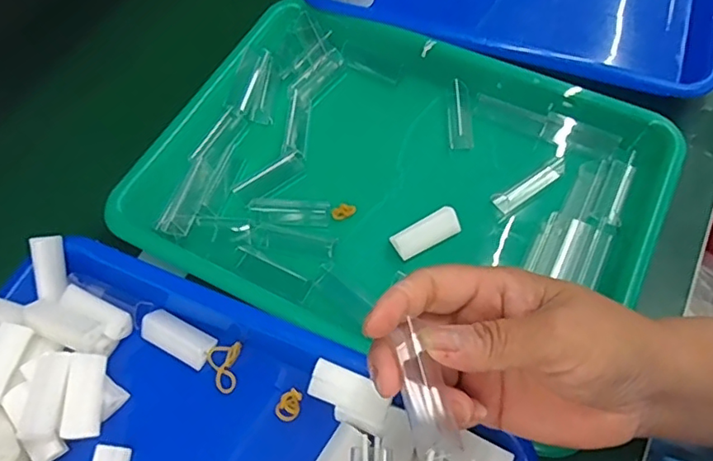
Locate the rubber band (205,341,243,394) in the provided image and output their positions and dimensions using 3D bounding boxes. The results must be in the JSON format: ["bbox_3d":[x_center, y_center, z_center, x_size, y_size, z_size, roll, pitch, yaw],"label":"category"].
[{"bbox_3d":[-0.079,0.084,0.337,0.021,0.008,0.028,-12,64,-4],"label":"rubber band"}]

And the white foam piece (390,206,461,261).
[{"bbox_3d":[0.047,0.001,0.372,0.045,0.011,0.019,-26,65,-10],"label":"white foam piece"}]

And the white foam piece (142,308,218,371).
[{"bbox_3d":[-0.111,0.066,0.344,0.046,0.011,0.022,26,67,15],"label":"white foam piece"}]

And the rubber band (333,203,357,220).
[{"bbox_3d":[-0.009,-0.014,0.388,0.017,0.004,0.010,-24,65,-9],"label":"rubber band"}]

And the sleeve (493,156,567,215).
[{"bbox_3d":[0.125,-0.033,0.399,0.064,0.007,0.016,-33,67,-13],"label":"sleeve"}]

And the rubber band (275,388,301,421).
[{"bbox_3d":[-0.039,0.101,0.323,0.013,0.004,0.017,13,65,9],"label":"rubber band"}]

